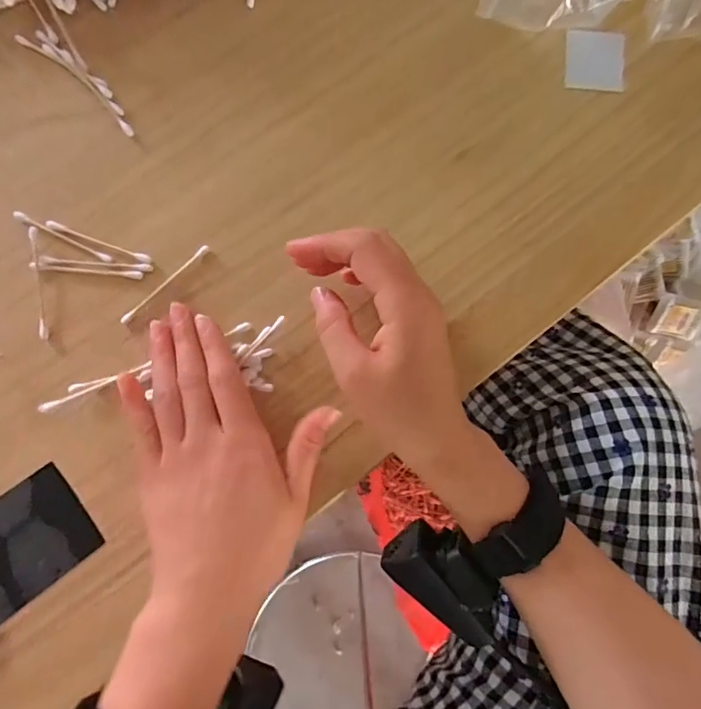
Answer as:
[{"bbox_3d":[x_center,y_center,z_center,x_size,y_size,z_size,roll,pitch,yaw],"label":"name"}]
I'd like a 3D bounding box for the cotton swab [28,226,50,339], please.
[{"bbox_3d":[-0.197,-0.045,0.311,0.007,0.008,0.070,-6,84,-2],"label":"cotton swab"}]

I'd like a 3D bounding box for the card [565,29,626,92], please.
[{"bbox_3d":[0.167,-0.201,0.336,0.039,0.004,0.042,5,84,-1],"label":"card"}]

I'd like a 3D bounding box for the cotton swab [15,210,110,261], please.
[{"bbox_3d":[-0.184,-0.075,0.316,0.069,0.007,0.005,25,84,1],"label":"cotton swab"}]

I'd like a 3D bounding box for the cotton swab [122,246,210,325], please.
[{"bbox_3d":[-0.118,-0.045,0.313,0.071,0.004,0.005,-43,87,-5],"label":"cotton swab"}]

